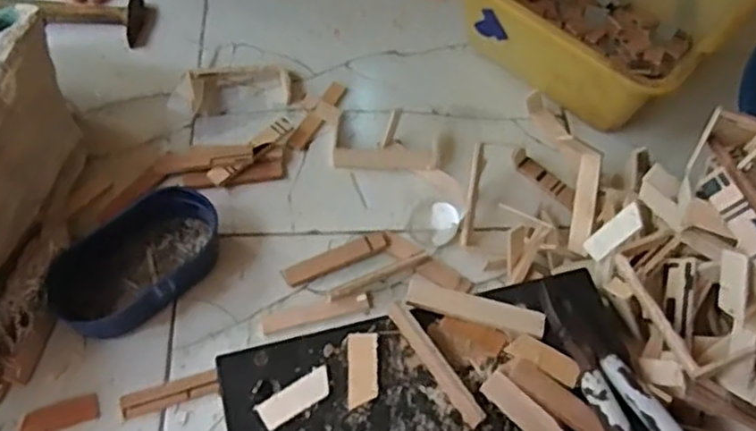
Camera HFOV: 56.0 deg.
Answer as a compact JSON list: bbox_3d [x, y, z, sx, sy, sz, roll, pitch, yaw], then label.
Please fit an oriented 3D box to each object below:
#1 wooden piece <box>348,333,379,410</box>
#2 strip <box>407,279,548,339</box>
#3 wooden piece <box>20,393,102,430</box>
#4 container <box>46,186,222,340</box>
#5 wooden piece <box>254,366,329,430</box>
[{"bbox_3d":[-0.010,0.104,0.482,0.020,0.004,0.050,1,60,-3],"label":"wooden piece"},{"bbox_3d":[0.070,0.067,0.511,0.098,0.006,0.022,15,60,4],"label":"strip"},{"bbox_3d":[-0.264,0.166,0.591,0.063,0.007,0.025,-16,63,-10],"label":"wooden piece"},{"bbox_3d":[-0.214,0.040,0.638,0.093,0.045,0.159,41,68,19],"label":"container"},{"bbox_3d":[-0.055,0.121,0.471,0.052,0.004,0.019,-28,66,-19],"label":"wooden piece"}]

